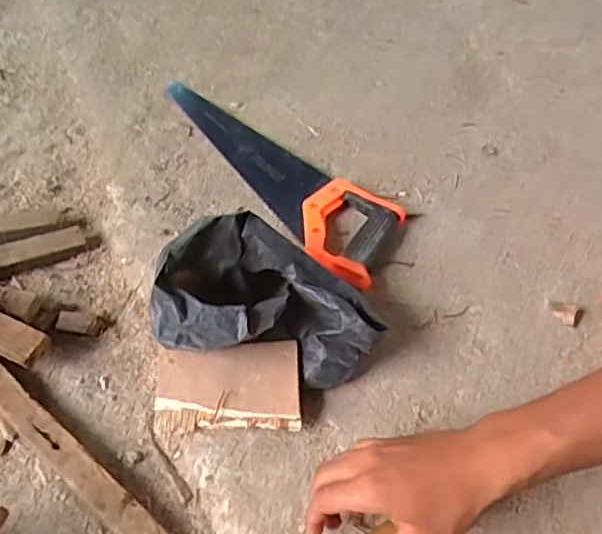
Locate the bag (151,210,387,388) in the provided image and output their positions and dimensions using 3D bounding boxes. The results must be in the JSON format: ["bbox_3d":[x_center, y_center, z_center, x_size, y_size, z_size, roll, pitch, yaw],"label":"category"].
[{"bbox_3d":[-0.031,0.035,0.564,0.196,0.108,0.114,15,50,9],"label":"bag"}]

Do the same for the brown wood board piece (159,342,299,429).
[{"bbox_3d":[-0.065,0.106,0.559,0.129,0.025,0.079,3,49,-1],"label":"brown wood board piece"}]

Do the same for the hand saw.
[{"bbox_3d":[-0.021,-0.138,0.771,0.126,0.026,0.431,-24,55,-23],"label":"hand saw"}]

